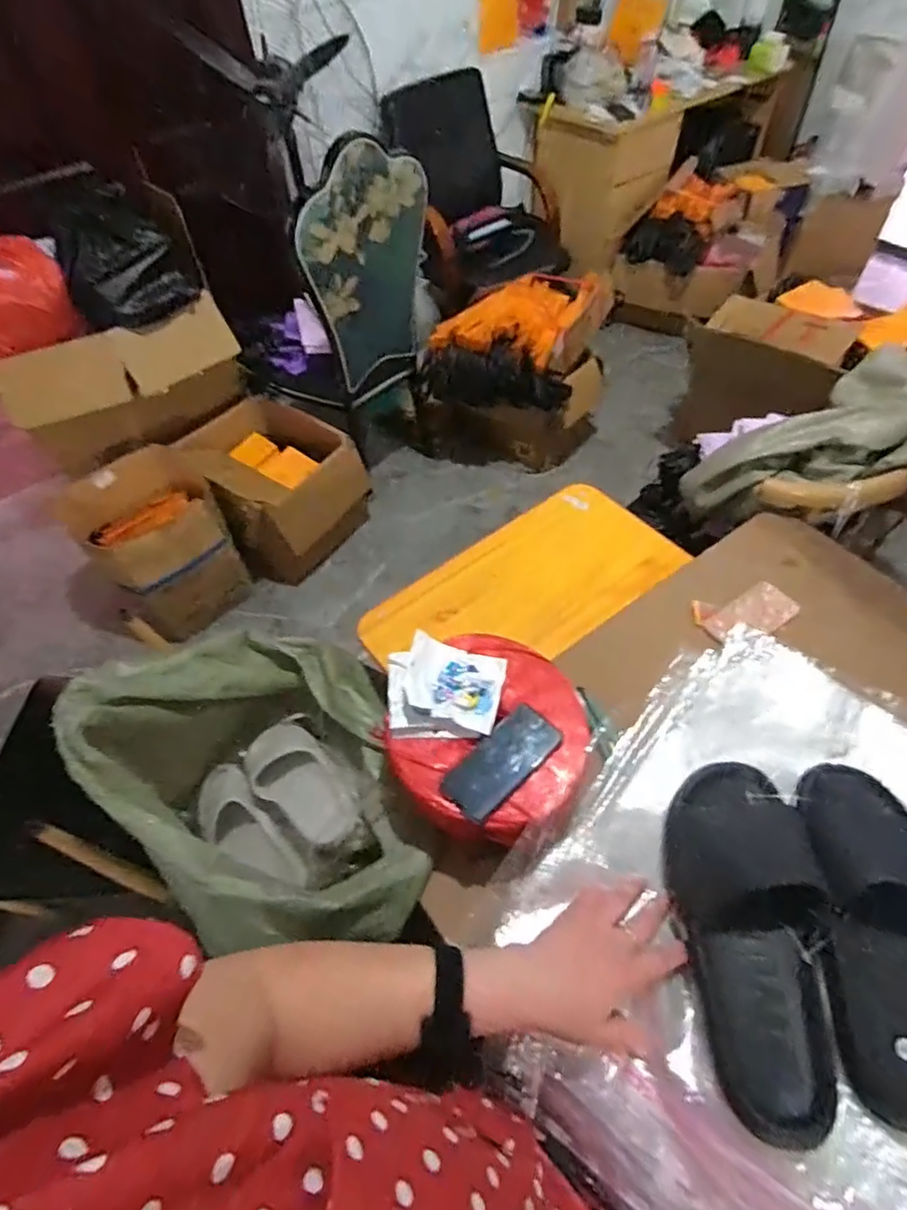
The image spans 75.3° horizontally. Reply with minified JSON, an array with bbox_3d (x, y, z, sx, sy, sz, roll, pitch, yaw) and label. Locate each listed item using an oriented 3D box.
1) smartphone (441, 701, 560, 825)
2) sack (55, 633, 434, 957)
[{"bbox_3d":[0.064,0.201,0.759,0.074,0.010,0.164,37,65,27],"label":"smartphone"},{"bbox_3d":[-0.272,0.241,0.836,0.347,0.317,0.455,-19,55,-9],"label":"sack"}]

